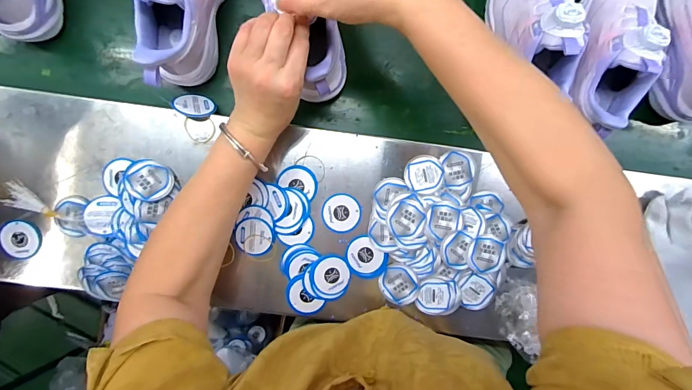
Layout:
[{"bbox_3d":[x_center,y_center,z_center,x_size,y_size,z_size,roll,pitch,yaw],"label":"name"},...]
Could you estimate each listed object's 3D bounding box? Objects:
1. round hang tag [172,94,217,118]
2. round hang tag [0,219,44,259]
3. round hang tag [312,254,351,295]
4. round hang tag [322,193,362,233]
[{"bbox_3d":[-0.186,-0.110,0.435,0.048,0.039,0.009,2,140,-21],"label":"round hang tag"},{"bbox_3d":[-0.397,0.054,0.429,0.044,0.010,0.047,-1,93,-21],"label":"round hang tag"},{"bbox_3d":[-0.018,0.099,0.437,0.045,0.004,0.048,0,89,-14],"label":"round hang tag"},{"bbox_3d":[-0.005,0.023,0.437,0.047,0.004,0.047,-1,98,-4],"label":"round hang tag"}]

